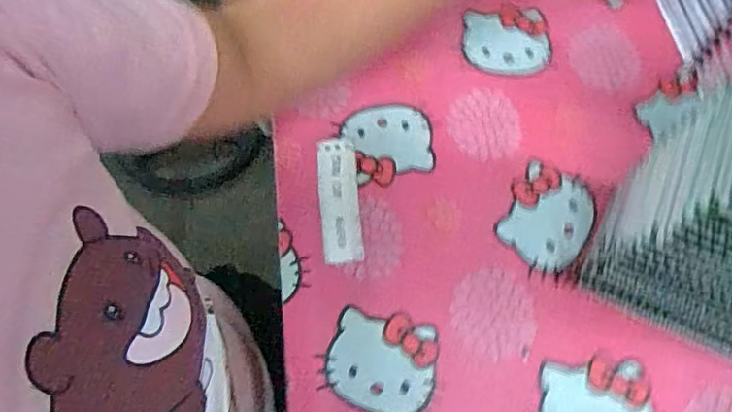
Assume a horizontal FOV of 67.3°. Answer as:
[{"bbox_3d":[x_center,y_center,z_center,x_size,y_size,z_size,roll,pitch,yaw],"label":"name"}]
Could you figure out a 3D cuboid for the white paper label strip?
[{"bbox_3d":[-0.022,-0.006,0.451,0.031,0.004,0.107,-5,68,0],"label":"white paper label strip"}]

